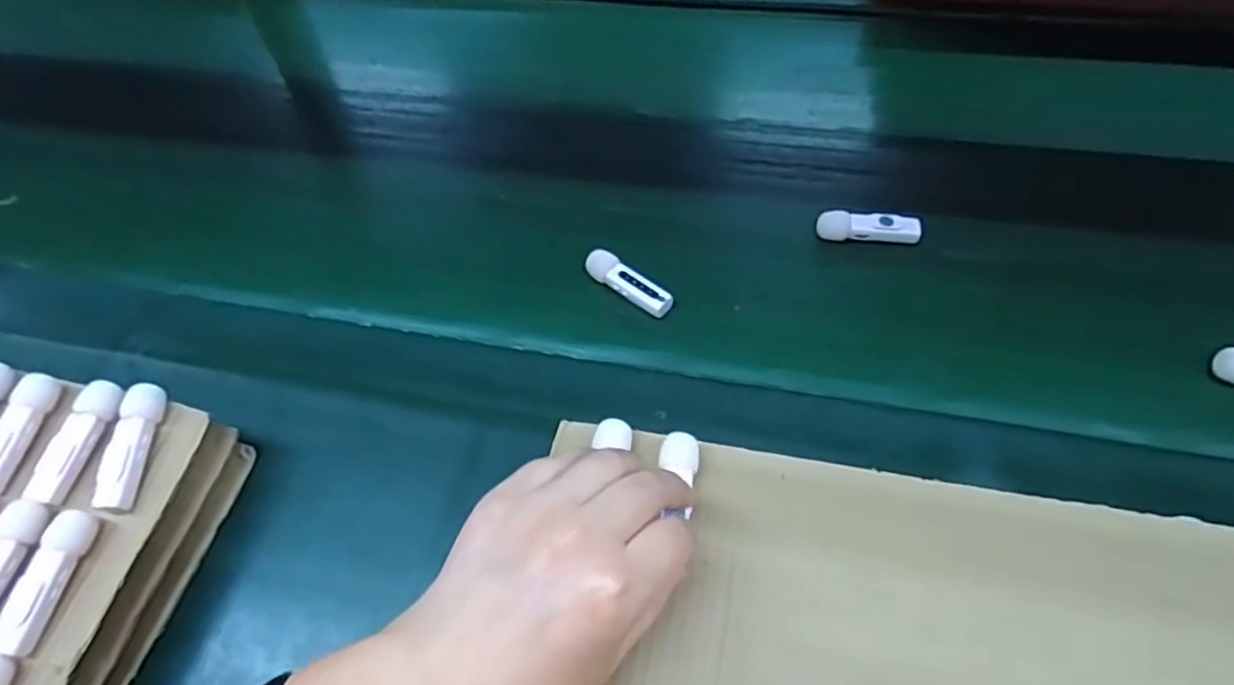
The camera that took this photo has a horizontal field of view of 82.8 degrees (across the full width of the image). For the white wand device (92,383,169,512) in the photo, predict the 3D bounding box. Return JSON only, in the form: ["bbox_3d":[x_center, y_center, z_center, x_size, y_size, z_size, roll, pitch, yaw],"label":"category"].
[{"bbox_3d":[-0.253,0.054,0.362,0.018,0.018,0.064,-4,55,3],"label":"white wand device"}]

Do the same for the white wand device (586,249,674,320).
[{"bbox_3d":[0.008,-0.038,0.459,0.064,0.017,0.019,34,62,24],"label":"white wand device"}]

